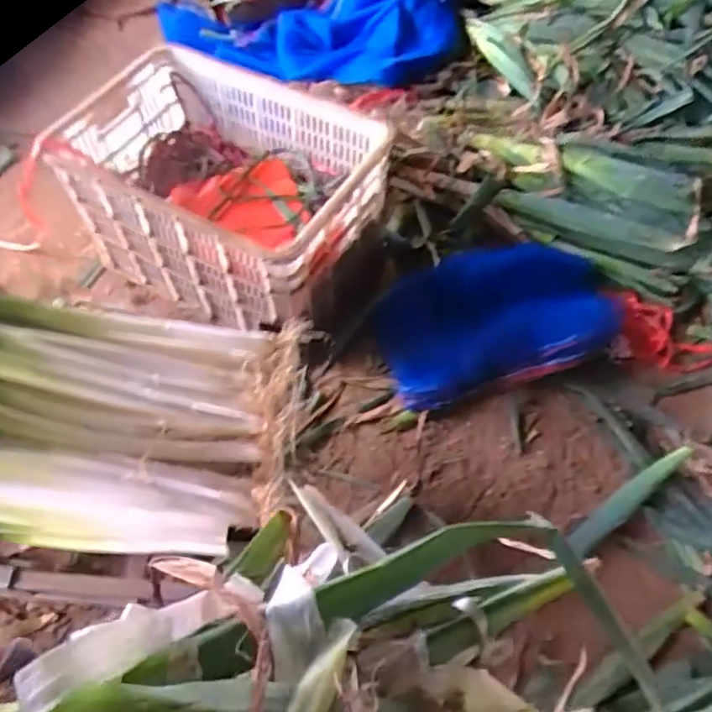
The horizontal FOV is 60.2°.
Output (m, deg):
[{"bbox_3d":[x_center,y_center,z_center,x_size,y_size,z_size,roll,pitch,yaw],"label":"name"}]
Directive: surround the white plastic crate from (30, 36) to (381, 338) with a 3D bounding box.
[{"bbox_3d":[-0.239,-0.310,1.189,0.537,0.273,0.375,27,60,16],"label":"white plastic crate"}]

